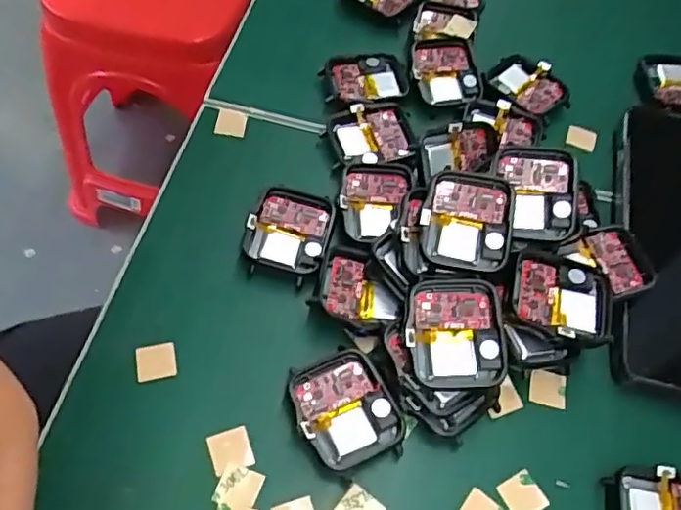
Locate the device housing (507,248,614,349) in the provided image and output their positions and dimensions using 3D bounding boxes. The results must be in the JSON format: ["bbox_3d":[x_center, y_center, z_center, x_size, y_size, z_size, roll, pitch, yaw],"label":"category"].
[{"bbox_3d":[0.093,0.018,0.255,0.042,0.006,0.038,18,61,1],"label":"device housing"}]

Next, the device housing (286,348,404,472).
[{"bbox_3d":[0.002,0.062,0.242,0.037,0.011,0.046,-23,63,-17],"label":"device housing"}]

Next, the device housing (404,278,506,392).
[{"bbox_3d":[0.044,0.030,0.241,0.037,0.009,0.044,0,72,-1],"label":"device housing"}]

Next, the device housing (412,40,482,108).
[{"bbox_3d":[0.058,-0.103,0.340,0.037,0.012,0.041,-5,59,-7],"label":"device housing"}]

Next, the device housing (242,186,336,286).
[{"bbox_3d":[-0.024,-0.010,0.283,0.036,0.012,0.044,12,58,3],"label":"device housing"}]

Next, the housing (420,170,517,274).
[{"bbox_3d":[0.054,-0.015,0.259,0.037,0.008,0.041,12,79,5],"label":"housing"}]

